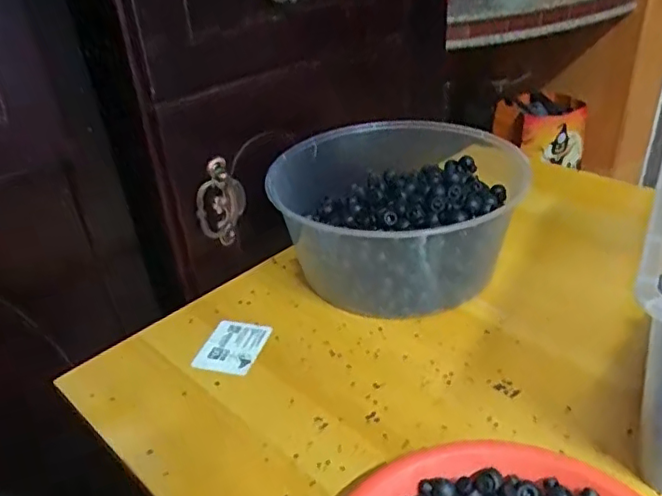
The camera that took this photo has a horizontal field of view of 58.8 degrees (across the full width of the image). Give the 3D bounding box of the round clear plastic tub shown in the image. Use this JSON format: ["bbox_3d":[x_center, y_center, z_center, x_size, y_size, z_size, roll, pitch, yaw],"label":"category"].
[{"bbox_3d":[0.064,-0.043,0.590,0.233,0.119,0.226,-3,33,2],"label":"round clear plastic tub"}]

